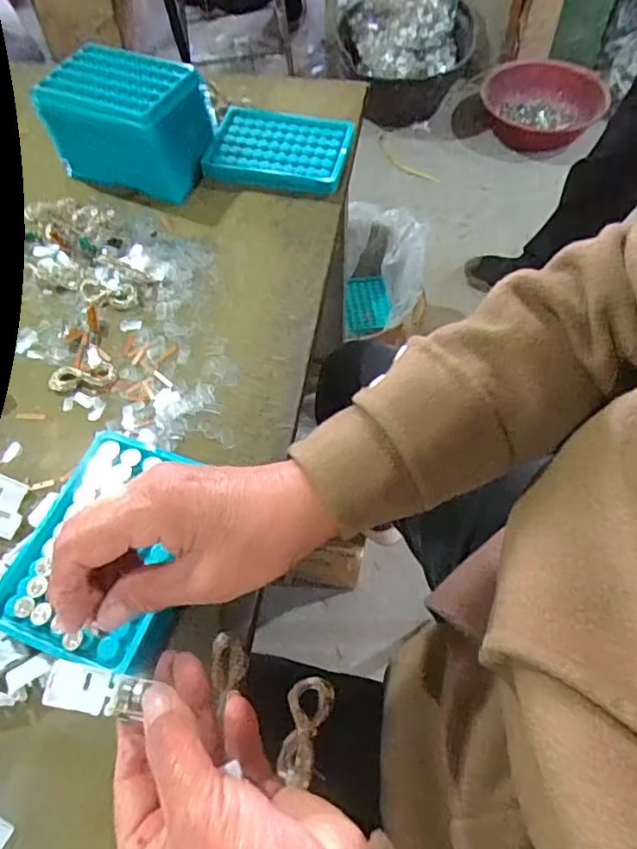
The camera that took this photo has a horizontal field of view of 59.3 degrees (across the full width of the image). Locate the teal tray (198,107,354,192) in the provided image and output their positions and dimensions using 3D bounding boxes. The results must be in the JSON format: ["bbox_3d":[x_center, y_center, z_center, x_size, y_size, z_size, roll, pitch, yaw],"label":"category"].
[{"bbox_3d":[-0.036,-0.266,0.544,0.129,0.025,0.091,9,60,6],"label":"teal tray"}]

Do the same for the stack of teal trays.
[{"bbox_3d":[-0.171,-0.279,0.517,0.130,0.079,0.093,12,60,8],"label":"stack of teal trays"}]

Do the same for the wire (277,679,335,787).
[{"bbox_3d":[-0.009,0.162,0.300,0.025,0.006,0.051,12,74,28],"label":"wire"}]

